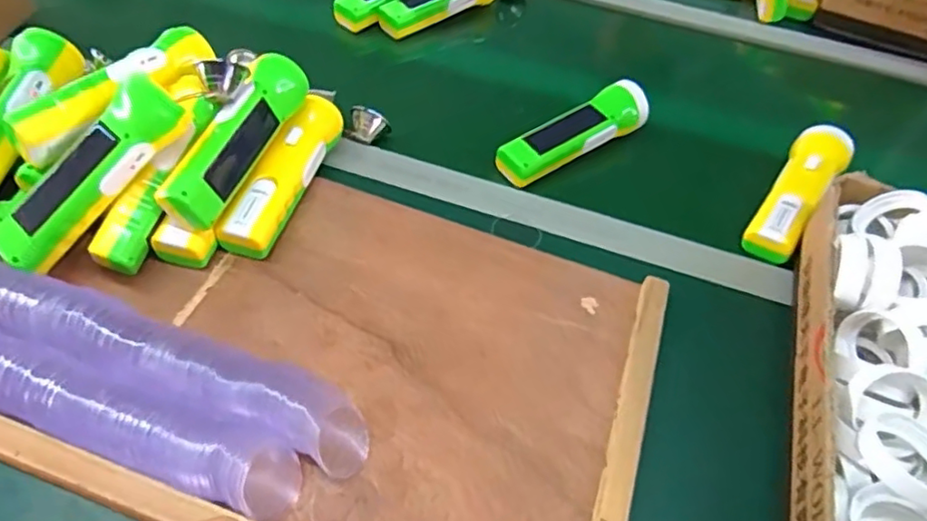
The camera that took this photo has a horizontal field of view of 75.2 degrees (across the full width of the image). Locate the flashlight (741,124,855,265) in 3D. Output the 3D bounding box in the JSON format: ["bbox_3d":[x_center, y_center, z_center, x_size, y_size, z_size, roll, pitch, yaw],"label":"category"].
[{"bbox_3d":[0.319,-0.068,0.573,0.047,0.049,0.162,33,55,20],"label":"flashlight"}]

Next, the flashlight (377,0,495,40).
[{"bbox_3d":[-0.027,-0.325,0.753,0.168,0.046,0.046,-33,61,-29],"label":"flashlight"}]

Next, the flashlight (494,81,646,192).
[{"bbox_3d":[0.113,-0.130,0.602,0.171,0.042,0.042,-25,57,-24],"label":"flashlight"}]

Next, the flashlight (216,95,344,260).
[{"bbox_3d":[-0.153,-0.074,0.521,0.042,0.052,0.167,17,51,8],"label":"flashlight"}]

